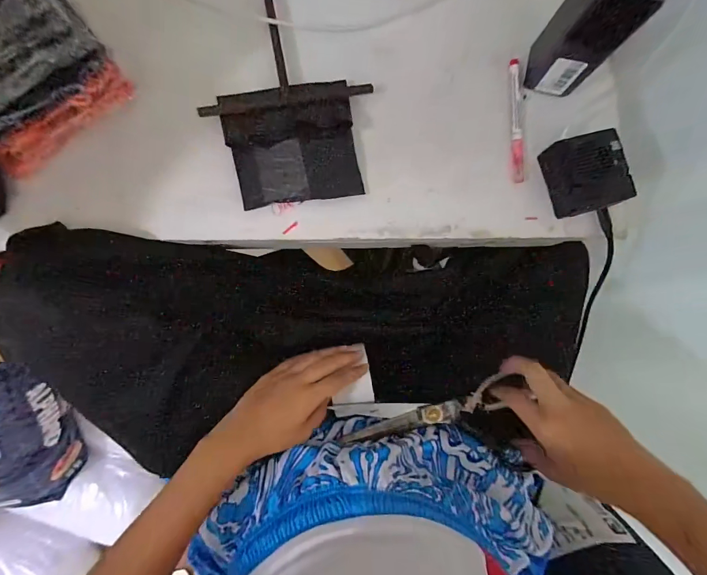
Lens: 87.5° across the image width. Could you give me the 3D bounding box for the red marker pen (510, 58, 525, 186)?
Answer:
[{"bbox_3d":[0.180,-0.184,0.405,0.015,0.008,0.136,1,85,-4],"label":"red marker pen"}]

